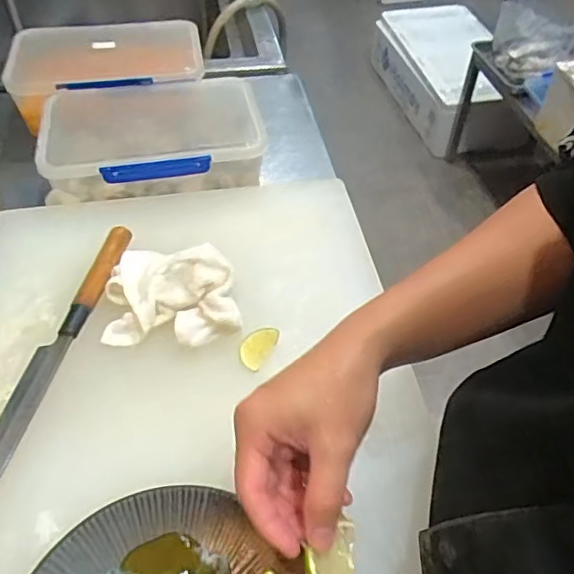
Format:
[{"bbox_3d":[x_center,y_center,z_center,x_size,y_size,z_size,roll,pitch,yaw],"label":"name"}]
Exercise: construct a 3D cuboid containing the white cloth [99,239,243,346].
[{"bbox_3d":[-0.112,-0.002,0.530,0.116,0.042,0.120,-9,49,-11],"label":"white cloth"}]

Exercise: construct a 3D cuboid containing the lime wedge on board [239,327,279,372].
[{"bbox_3d":[-0.026,0.052,0.507,0.025,0.007,0.044,25,51,18],"label":"lime wedge on board"}]

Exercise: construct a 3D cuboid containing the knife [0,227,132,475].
[{"bbox_3d":[-0.211,0.074,0.479,0.034,0.025,0.347,11,48,7],"label":"knife"}]

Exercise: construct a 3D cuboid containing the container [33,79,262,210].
[{"bbox_3d":[-0.156,-0.183,0.682,0.251,0.058,0.178,-6,48,-9],"label":"container"}]

